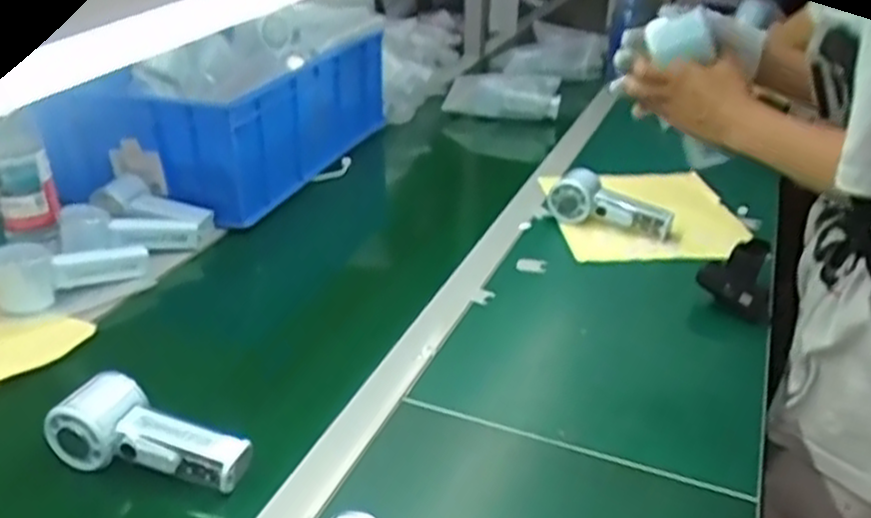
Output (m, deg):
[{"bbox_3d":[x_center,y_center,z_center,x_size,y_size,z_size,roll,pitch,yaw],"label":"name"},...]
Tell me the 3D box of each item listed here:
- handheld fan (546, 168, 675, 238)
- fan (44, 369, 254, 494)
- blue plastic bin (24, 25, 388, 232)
[{"bbox_3d":[0.219,-0.065,0.984,0.151,0.060,0.055,18,30,5],"label":"handheld fan"},{"bbox_3d":[-0.218,0.132,0.607,0.150,0.056,0.055,7,29,13],"label":"fan"},{"bbox_3d":[-0.298,-0.240,1.177,0.302,0.127,0.509,10,30,18],"label":"blue plastic bin"}]

